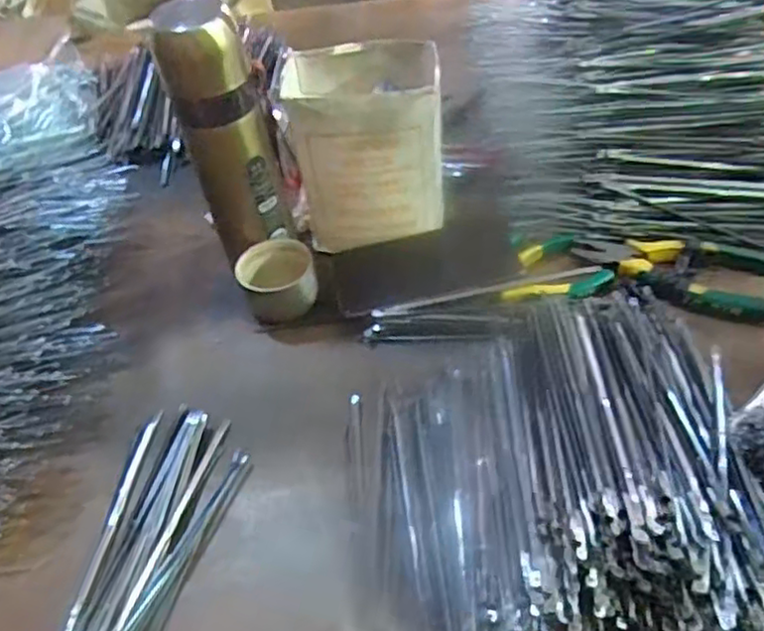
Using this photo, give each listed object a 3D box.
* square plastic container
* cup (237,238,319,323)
[{"bbox_3d":[-0.012,-0.146,0.578,0.116,0.138,0.101,-6,49,2],"label":"square plastic container"},{"bbox_3d":[-0.086,-0.029,0.583,0.060,0.047,0.058,-3,49,4],"label":"cup"}]

